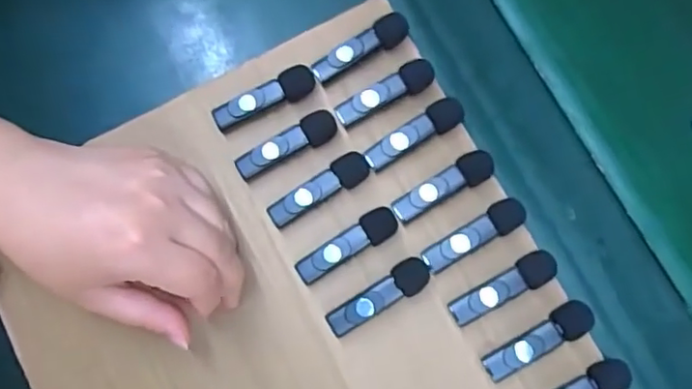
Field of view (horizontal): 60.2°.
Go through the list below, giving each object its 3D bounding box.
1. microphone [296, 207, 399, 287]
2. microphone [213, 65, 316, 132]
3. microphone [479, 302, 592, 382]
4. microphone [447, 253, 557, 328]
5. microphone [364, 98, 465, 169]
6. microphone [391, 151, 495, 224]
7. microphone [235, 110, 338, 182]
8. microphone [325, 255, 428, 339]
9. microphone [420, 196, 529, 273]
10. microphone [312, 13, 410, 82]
[{"bbox_3d":[0.001,0.031,0.351,0.065,0.017,0.018,-32,79,-8],"label":"microphone"},{"bbox_3d":[-0.050,-0.059,0.369,0.065,0.019,0.016,-23,78,-6],"label":"microphone"},{"bbox_3d":[0.108,0.081,0.334,0.067,0.011,0.020,-26,78,-6],"label":"microphone"},{"bbox_3d":[0.089,0.053,0.340,0.063,0.011,0.019,-27,78,-7],"label":"microphone"},{"bbox_3d":[0.041,-0.037,0.359,0.065,0.012,0.017,-27,78,-7],"label":"microphone"},{"bbox_3d":[0.057,-0.005,0.353,0.063,0.012,0.017,-26,78,-7],"label":"microphone"},{"bbox_3d":[-0.036,-0.030,0.364,0.065,0.021,0.016,-26,78,-7],"label":"microphone"},{"bbox_3d":[0.019,0.061,0.345,0.064,0.017,0.019,-33,79,-8],"label":"microphone"},{"bbox_3d":[0.076,0.025,0.346,0.065,0.010,0.018,-32,79,-8],"label":"microphone"},{"bbox_3d":[0.010,-0.090,0.370,0.065,0.016,0.017,-32,79,-8],"label":"microphone"}]

